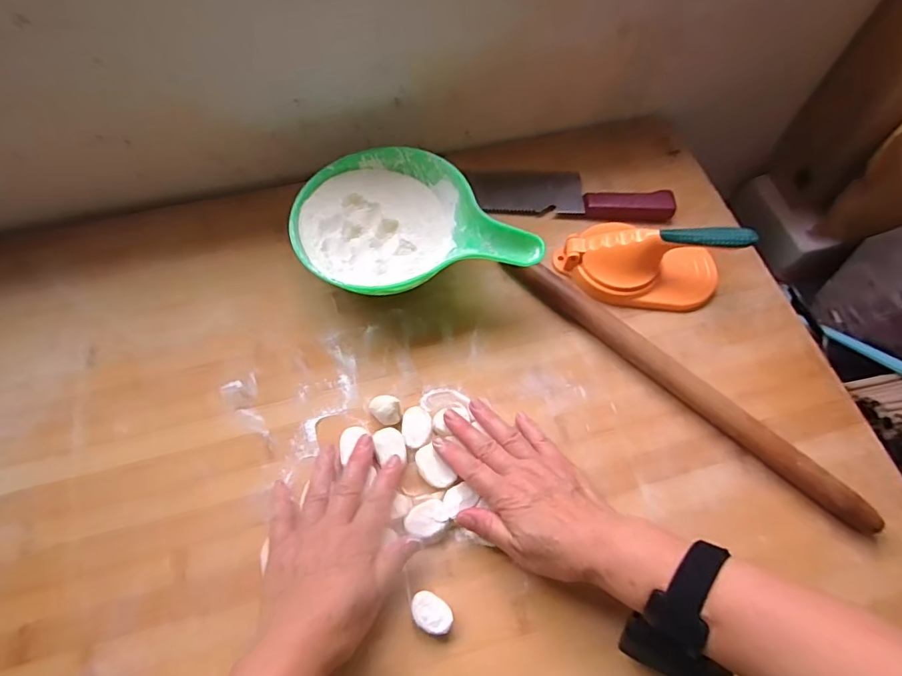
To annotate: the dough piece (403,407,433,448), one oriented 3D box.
[{"bbox_3d":[-0.030,0.079,0.453,0.025,0.012,0.037,-5,64,-3],"label":"dough piece"}]

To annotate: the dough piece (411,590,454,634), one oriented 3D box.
[{"bbox_3d":[-0.014,0.208,0.389,0.033,0.016,0.022,29,67,13],"label":"dough piece"}]

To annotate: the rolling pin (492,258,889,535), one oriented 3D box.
[{"bbox_3d":[0.205,0.040,0.470,0.367,0.024,0.021,40,70,17],"label":"rolling pin"}]

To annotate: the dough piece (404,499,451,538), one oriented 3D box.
[{"bbox_3d":[-0.019,0.147,0.416,0.033,0.017,0.026,-23,66,-11],"label":"dough piece"}]

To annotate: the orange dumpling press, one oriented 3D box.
[{"bbox_3d":[0.193,-0.081,0.507,0.159,0.062,0.085,18,65,8],"label":"orange dumpling press"}]

